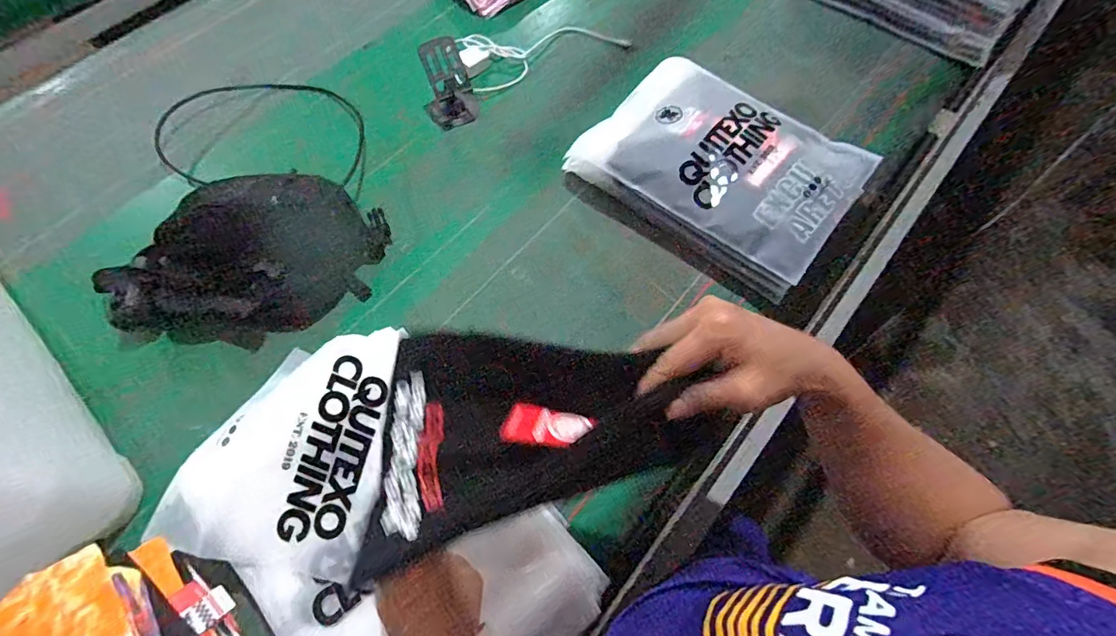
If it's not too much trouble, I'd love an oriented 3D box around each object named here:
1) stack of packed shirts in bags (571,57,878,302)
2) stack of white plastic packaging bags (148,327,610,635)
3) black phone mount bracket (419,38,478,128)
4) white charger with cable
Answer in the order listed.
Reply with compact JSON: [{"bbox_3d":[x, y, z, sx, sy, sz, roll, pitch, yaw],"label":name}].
[{"bbox_3d":[0.210,-0.204,0.681,0.351,0.107,0.249,39,72,16],"label":"stack of packed shirts in bags"},{"bbox_3d":[-0.181,0.213,0.505,0.399,0.072,0.300,39,72,16],"label":"stack of white plastic packaging bags"},{"bbox_3d":[-0.172,-0.360,0.758,0.078,0.107,0.075,-24,68,-9],"label":"black phone mount bracket"},{"bbox_3d":[-0.021,-0.459,0.838,0.291,0.028,0.097,-9,66,-3],"label":"white charger with cable"}]

